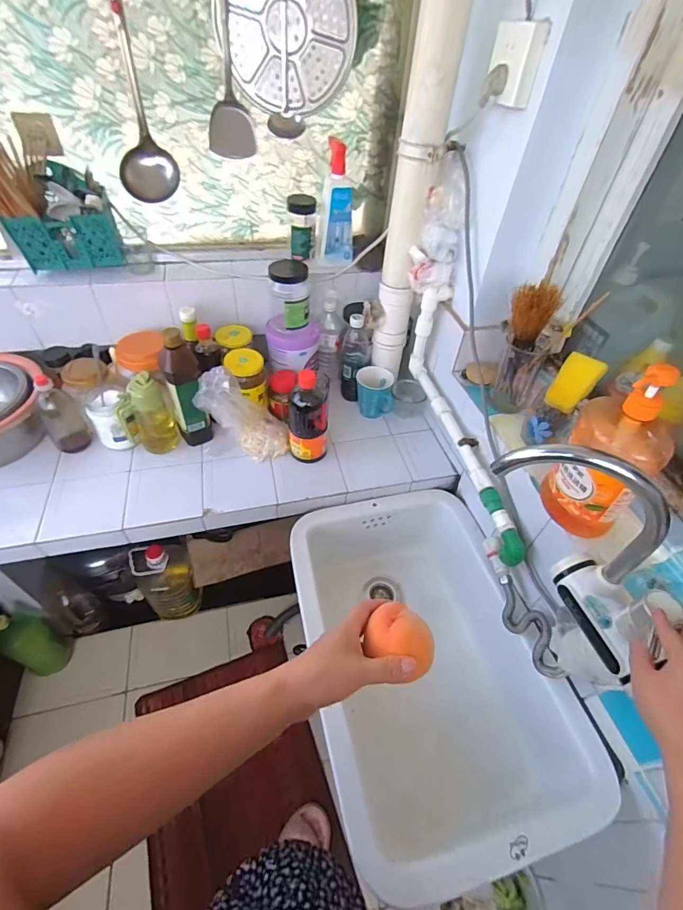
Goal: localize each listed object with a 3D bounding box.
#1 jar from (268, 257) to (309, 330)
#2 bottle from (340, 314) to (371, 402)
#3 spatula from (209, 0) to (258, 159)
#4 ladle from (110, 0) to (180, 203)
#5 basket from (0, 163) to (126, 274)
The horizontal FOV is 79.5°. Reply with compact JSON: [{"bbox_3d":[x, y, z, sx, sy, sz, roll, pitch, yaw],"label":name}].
[{"bbox_3d":[-0.118,-0.360,0.926,0.090,0.120,0.102,-3,48,-7],"label":"jar"},{"bbox_3d":[0.035,-0.242,1.022,0.068,0.213,0.073,4,47,-1],"label":"bottle"},{"bbox_3d":[-0.210,-0.716,0.732,0.087,0.302,0.031,-11,49,-14],"label":"spatula"},{"bbox_3d":[-0.367,-0.645,0.703,0.102,0.349,0.083,-15,50,-17],"label":"ladle"},{"bbox_3d":[-0.547,-0.454,0.812,0.186,0.166,0.070,-9,49,-13],"label":"basket"}]

